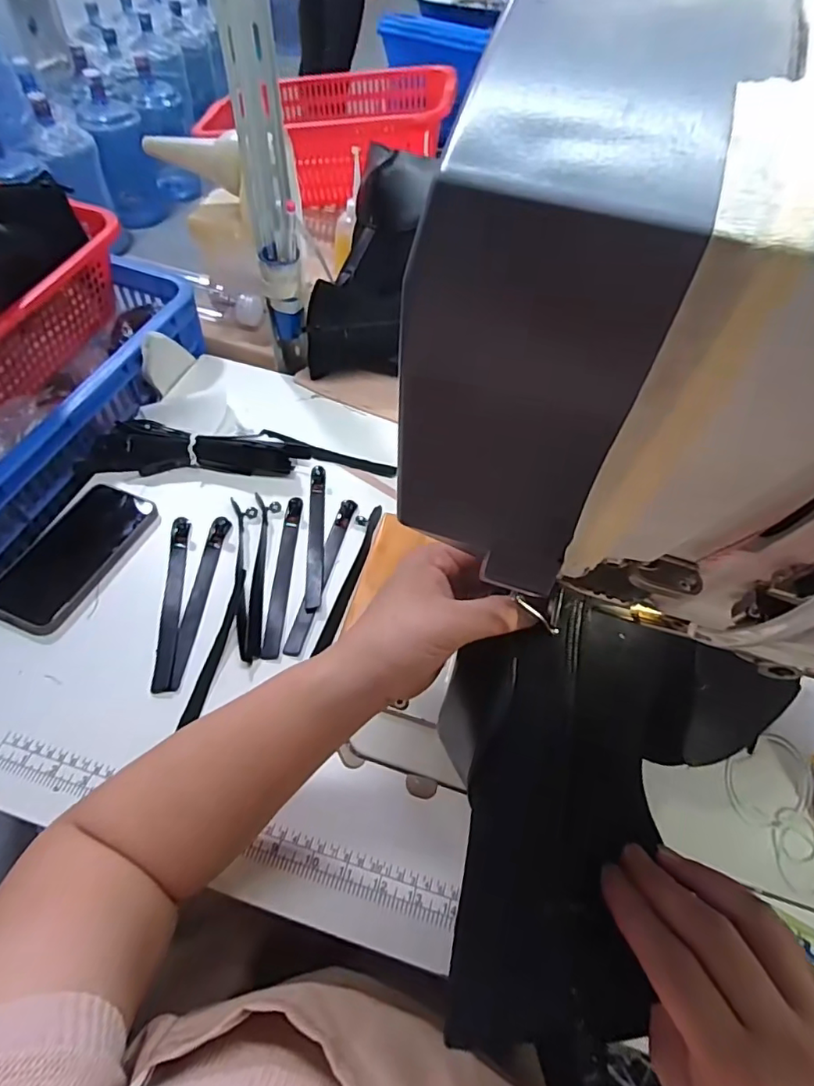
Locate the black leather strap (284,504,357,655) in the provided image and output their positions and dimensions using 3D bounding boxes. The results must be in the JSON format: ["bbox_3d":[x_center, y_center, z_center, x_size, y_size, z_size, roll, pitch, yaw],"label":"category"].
[{"bbox_3d":[-0.082,0.027,0.531,0.017,0.004,0.184,15,54,3],"label":"black leather strap"}]

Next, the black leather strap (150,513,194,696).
[{"bbox_3d":[-0.217,0.049,0.498,0.018,0.011,0.180,-4,56,-7],"label":"black leather strap"}]

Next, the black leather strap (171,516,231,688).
[{"bbox_3d":[-0.195,0.049,0.501,0.020,0.010,0.177,6,55,0],"label":"black leather strap"}]

